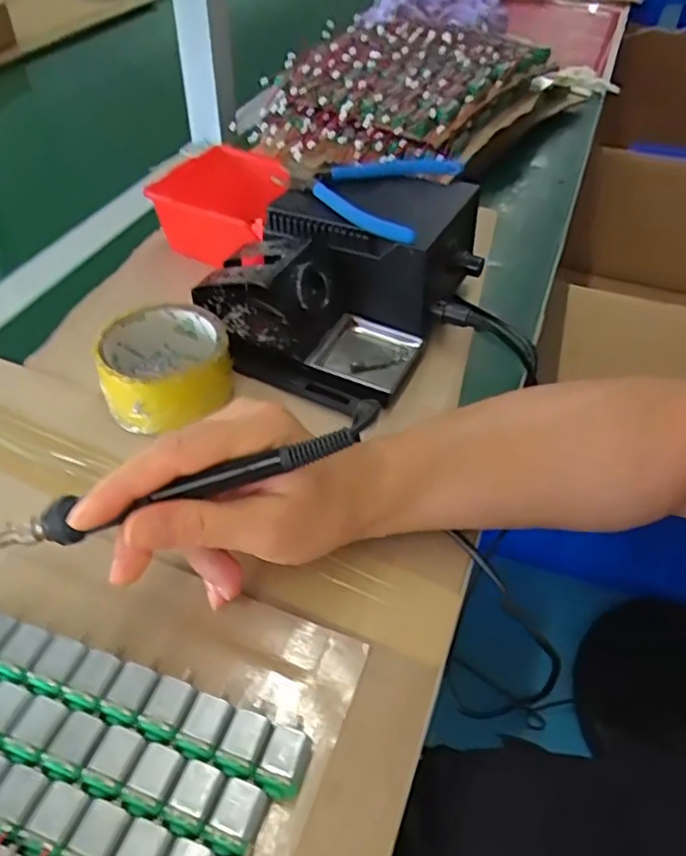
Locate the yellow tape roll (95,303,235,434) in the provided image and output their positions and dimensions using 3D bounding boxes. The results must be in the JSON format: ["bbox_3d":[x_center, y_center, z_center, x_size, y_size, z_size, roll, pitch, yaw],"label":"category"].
[{"bbox_3d":[-0.119,-0.042,0.434,0.083,0.046,0.092,-8,47,-11],"label":"yellow tape roll"}]

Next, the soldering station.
[{"bbox_3d":[0.007,-0.123,0.491,0.166,0.091,0.207,26,50,20],"label":"soldering station"}]

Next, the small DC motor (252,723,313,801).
[{"bbox_3d":[-0.026,0.149,0.282,0.020,0.017,0.026,17,47,13],"label":"small DC motor"}]

